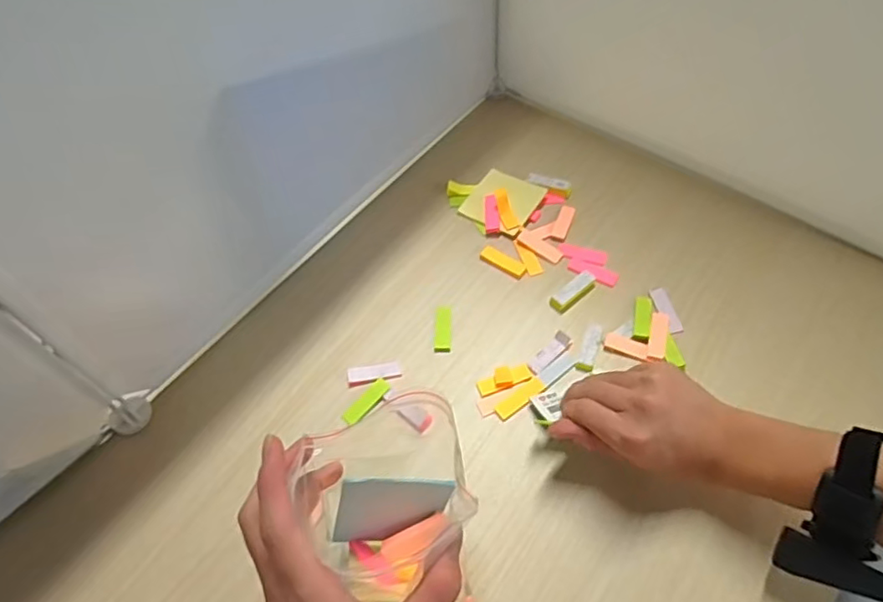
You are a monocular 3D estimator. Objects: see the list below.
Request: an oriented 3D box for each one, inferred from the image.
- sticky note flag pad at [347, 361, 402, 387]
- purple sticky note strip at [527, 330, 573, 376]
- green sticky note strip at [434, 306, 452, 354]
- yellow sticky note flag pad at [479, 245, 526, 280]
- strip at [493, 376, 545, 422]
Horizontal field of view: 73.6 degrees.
[{"bbox_3d":[-0.064,0.068,0.557,0.049,0.007,0.017,-12,56,-5],"label":"sticky note flag pad"},{"bbox_3d":[0.102,0.049,0.554,0.015,0.004,0.050,38,66,25],"label":"purple sticky note strip"},{"bbox_3d":[0.001,0.027,0.582,0.016,0.004,0.054,-1,56,3],"label":"green sticky note strip"},{"bbox_3d":[0.065,-0.041,0.621,0.052,0.004,0.020,30,63,22],"label":"yellow sticky note flag pad"},{"bbox_3d":[0.071,0.087,0.532,0.051,0.004,0.015,-32,60,-17],"label":"strip"}]

